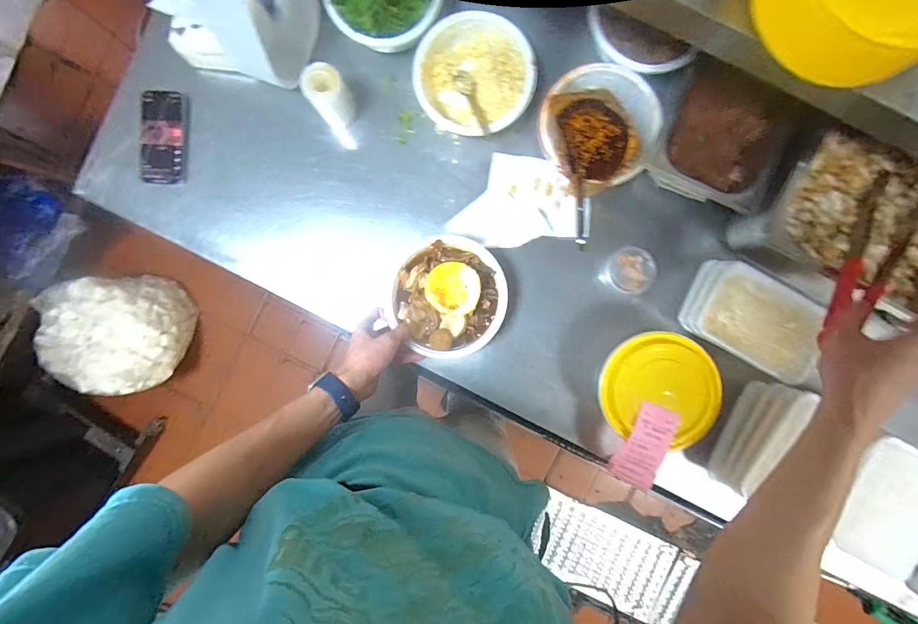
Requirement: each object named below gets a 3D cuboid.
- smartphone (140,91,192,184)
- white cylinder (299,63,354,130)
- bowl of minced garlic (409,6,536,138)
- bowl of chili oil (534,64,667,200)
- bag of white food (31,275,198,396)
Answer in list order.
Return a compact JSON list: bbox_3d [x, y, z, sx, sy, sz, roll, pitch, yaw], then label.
[{"bbox_3d":[-0.466,-0.277,0.622,0.075,0.011,0.146,3,91,1],"label":"smartphone"},{"bbox_3d":[-0.187,-0.315,0.580,0.055,0.091,0.054,0,91,1],"label":"white cylinder"},{"bbox_3d":[0.023,-0.347,0.593,0.170,0.058,0.159,0,91,1],"label":"bowl of minced garlic"},{"bbox_3d":[0.194,-0.259,0.568,0.177,0.091,0.182,0,91,1],"label":"bowl of chili oil"},{"bbox_3d":[-1.123,0.074,1.312,0.370,0.237,0.382,-3,91,1],"label":"bag of white food"}]

